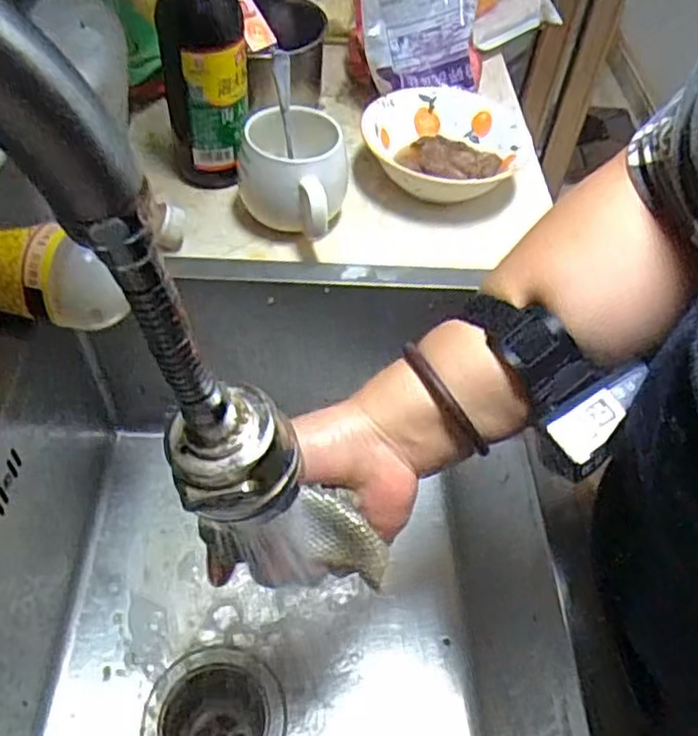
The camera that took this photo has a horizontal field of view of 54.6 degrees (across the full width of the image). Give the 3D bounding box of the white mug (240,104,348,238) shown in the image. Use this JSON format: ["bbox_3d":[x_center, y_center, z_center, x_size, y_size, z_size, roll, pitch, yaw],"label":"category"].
[{"bbox_3d":[-0.046,-0.152,0.565,0.090,0.082,0.106,-3,50,-7],"label":"white mug"}]

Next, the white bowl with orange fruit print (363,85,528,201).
[{"bbox_3d":[0.091,-0.210,0.634,0.145,0.047,0.136,2,50,-3],"label":"white bowl with orange fruit print"}]

